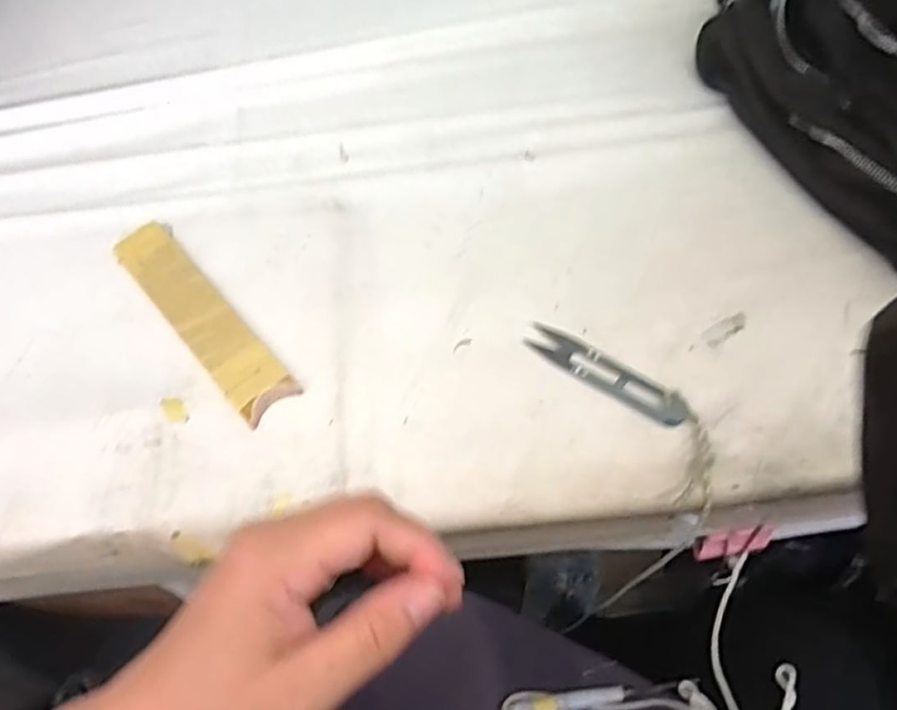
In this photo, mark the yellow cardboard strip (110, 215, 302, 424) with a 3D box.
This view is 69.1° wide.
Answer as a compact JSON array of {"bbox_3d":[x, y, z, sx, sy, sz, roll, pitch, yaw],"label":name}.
[{"bbox_3d":[-0.157,-0.028,0.407,0.037,0.004,0.174,-37,65,-18],"label":"yellow cardboard strip"}]

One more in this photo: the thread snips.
[{"bbox_3d":[0.095,0.010,0.395,0.104,0.005,0.024,34,66,21],"label":"thread snips"}]

